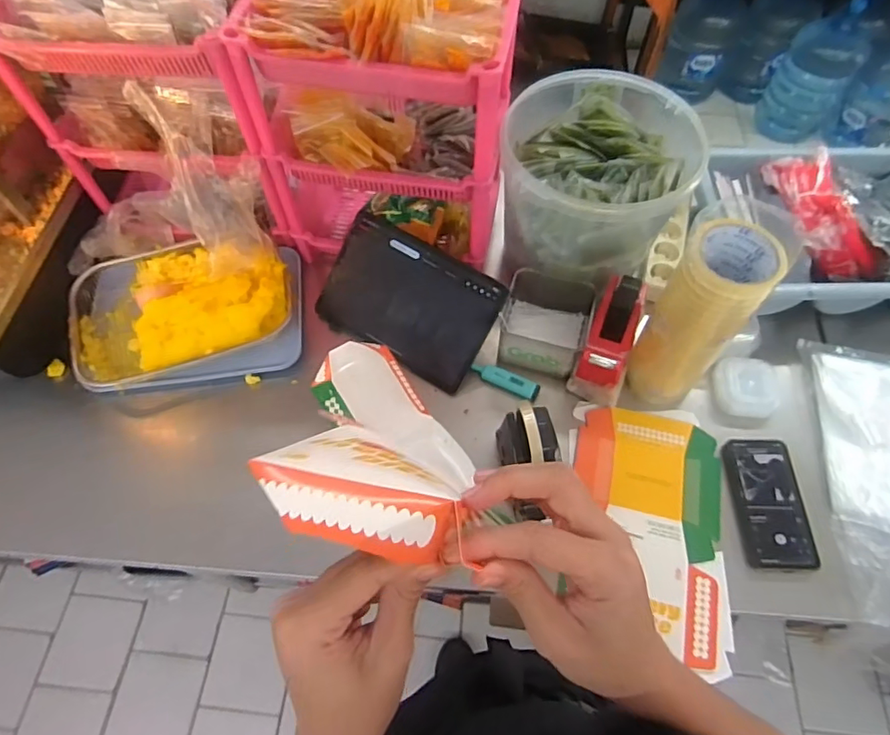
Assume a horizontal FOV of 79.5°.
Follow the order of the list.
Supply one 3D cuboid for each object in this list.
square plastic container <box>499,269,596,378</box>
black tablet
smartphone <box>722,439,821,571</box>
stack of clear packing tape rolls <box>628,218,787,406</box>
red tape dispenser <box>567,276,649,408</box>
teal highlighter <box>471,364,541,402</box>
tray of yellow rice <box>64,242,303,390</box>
[{"bbox_3d":[0.136,-0.062,0.749,0.125,0.075,0.126,15,62,8],"label":"square plastic container"},{"bbox_3d":[-0.054,-0.093,0.751,0.251,0.020,0.171,32,106,16],"label":"black tablet"},{"bbox_3d":[0.398,0.164,0.655,0.080,0.017,0.153,2,61,1],"label":"smartphone"},{"bbox_3d":[0.296,-0.052,0.635,0.099,0.249,0.100,25,64,13],"label":"stack of clear packing tape rolls"},{"bbox_3d":[0.227,-0.039,0.721,0.070,0.089,0.155,21,63,11],"label":"red tape dispenser"},{"bbox_3d":[0.083,0.018,0.739,0.097,0.013,0.025,23,64,12],"label":"teal highlighter"},{"bbox_3d":[-0.367,-0.082,0.760,0.311,0.078,0.212,-6,61,-3],"label":"tray of yellow rice"}]

